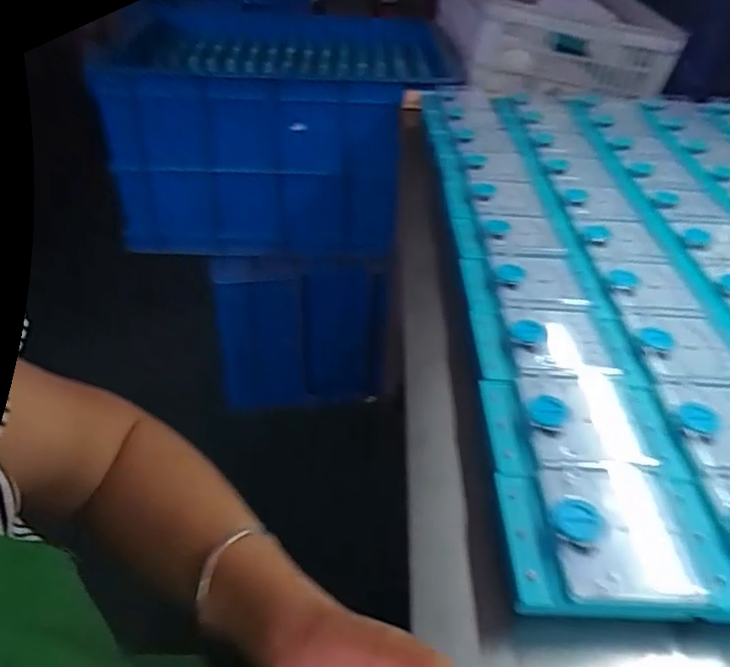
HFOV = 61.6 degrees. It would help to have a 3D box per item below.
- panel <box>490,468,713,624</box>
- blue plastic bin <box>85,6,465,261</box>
[{"bbox_3d":[0.147,0.131,0.398,0.110,0.030,0.096,4,37,1],"label":"panel"},{"bbox_3d":[-0.182,-0.466,1.393,0.662,0.431,0.465,3,37,0],"label":"blue plastic bin"}]

